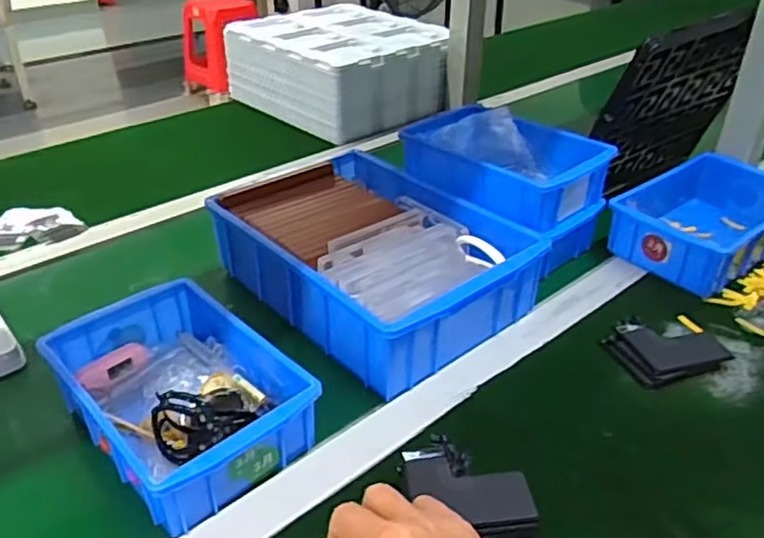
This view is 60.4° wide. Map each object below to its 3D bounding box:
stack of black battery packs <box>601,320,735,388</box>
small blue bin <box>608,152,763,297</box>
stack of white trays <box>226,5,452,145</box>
[{"bbox_3d":[0.263,0.072,0.611,0.109,0.013,0.078,-13,35,-20],"label":"stack of black battery packs"},{"bbox_3d":[0.377,-0.057,0.771,0.211,0.070,0.150,-22,39,-30],"label":"small blue bin"},{"bbox_3d":[-0.079,-0.354,1.157,0.292,0.137,0.355,-25,40,-33],"label":"stack of white trays"}]

